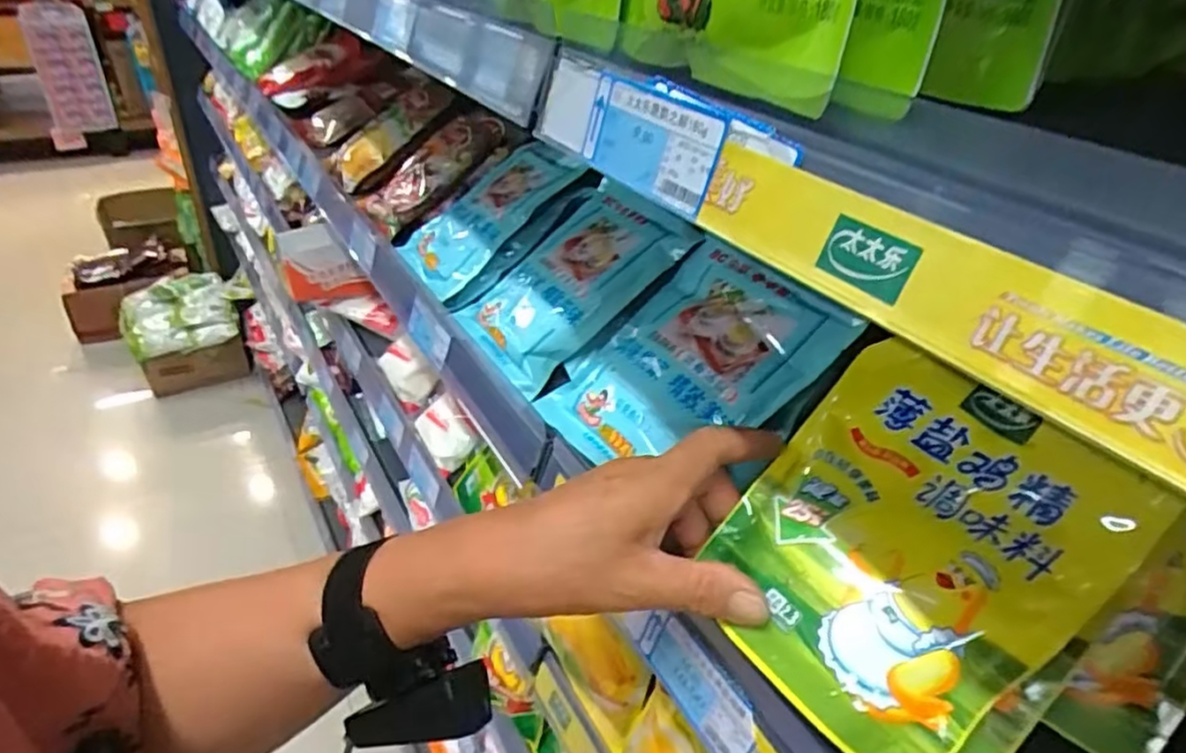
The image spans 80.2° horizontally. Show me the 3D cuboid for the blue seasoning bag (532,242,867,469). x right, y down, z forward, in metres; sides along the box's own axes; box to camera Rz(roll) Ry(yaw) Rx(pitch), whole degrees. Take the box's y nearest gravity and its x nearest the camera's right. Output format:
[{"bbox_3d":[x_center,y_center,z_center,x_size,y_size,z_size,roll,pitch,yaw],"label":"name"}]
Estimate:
[{"bbox_3d":[0.058,-0.007,0.475,0.179,0.018,0.149,-44,48,0],"label":"blue seasoning bag"}]

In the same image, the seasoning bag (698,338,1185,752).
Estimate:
[{"bbox_3d":[0.134,0.074,0.317,0.159,0.023,0.138,-45,52,-2],"label":"seasoning bag"}]

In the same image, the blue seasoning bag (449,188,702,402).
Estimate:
[{"bbox_3d":[-0.022,-0.078,0.569,0.174,0.021,0.141,-41,41,-1],"label":"blue seasoning bag"}]

